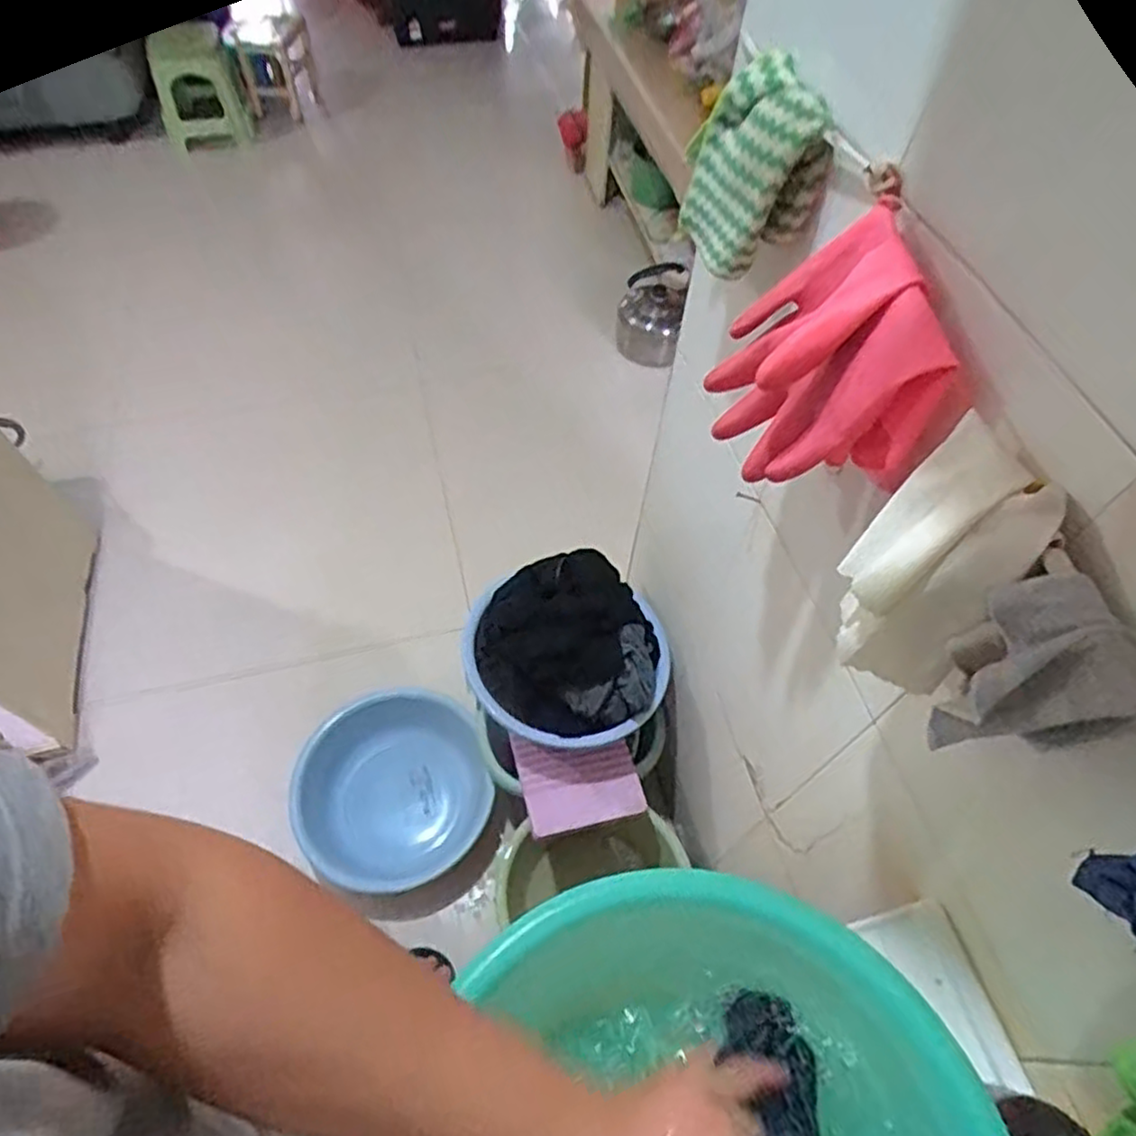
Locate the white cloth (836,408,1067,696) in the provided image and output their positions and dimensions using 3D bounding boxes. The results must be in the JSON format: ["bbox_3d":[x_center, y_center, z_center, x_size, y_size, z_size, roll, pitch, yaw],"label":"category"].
[{"bbox_3d":[0.215,-0.002,0.424,0.079,0.139,0.096,31,61,18],"label":"white cloth"}]

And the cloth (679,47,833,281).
[{"bbox_3d":[0.147,-0.315,0.572,0.049,0.138,0.118,-21,59,-15],"label":"cloth"}]

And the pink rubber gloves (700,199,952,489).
[{"bbox_3d":[0.172,-0.139,0.495,0.102,0.151,0.148,-5,57,-5],"label":"pink rubber gloves"}]

